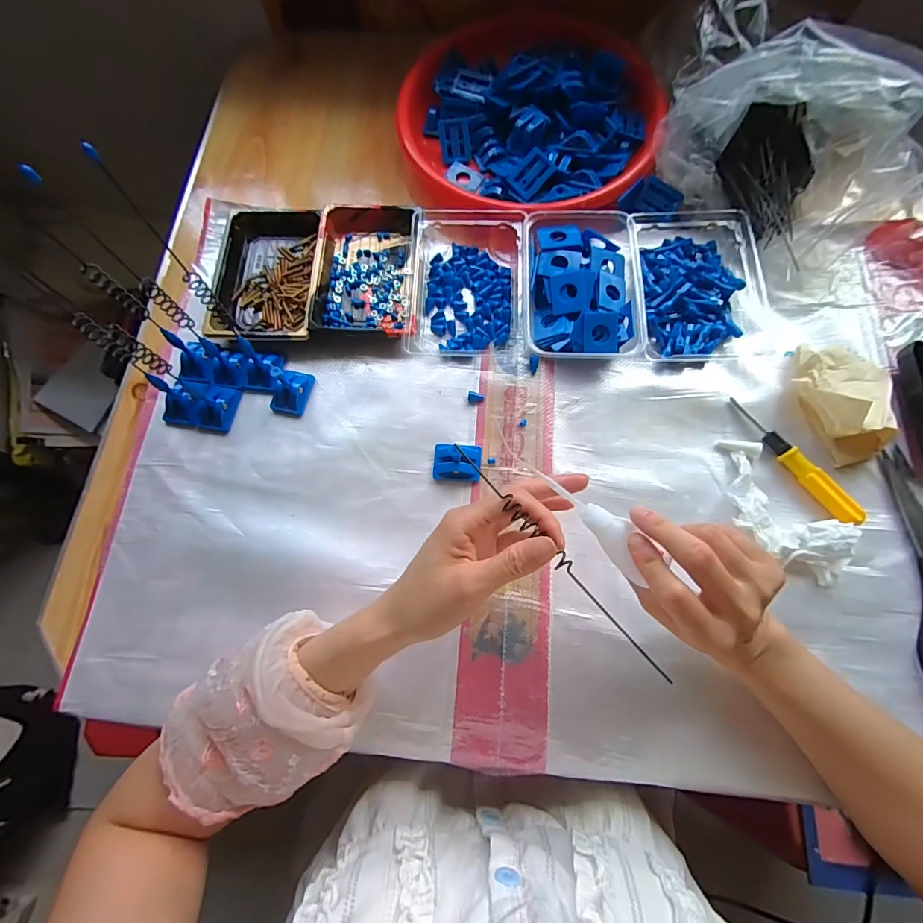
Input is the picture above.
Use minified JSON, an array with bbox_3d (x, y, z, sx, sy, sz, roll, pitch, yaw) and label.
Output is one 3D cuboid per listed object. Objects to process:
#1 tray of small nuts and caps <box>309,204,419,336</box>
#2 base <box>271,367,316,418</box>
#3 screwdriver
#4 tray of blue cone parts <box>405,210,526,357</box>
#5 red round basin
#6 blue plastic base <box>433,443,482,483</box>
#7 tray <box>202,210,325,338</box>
[{"bbox_3d":[-0.100,-0.204,0.459,0.104,0.031,0.160,0,73,2],"label":"tray of small nuts and caps"},{"bbox_3d":[-0.168,-0.071,0.421,0.031,0.028,0.045,14,74,6],"label":"base"},{"bbox_3d":[0.295,-0.003,0.384,0.014,0.015,0.137,-34,75,-8],"label":"screwdriver"},{"bbox_3d":[0.007,-0.196,0.453,0.120,0.033,0.173,2,73,3],"label":"tray of blue cone parts"},{"bbox_3d":[0.079,-0.407,0.502,0.289,0.052,0.275,-1,73,2],"label":"red round basin"},{"bbox_3d":[-0.004,-0.001,0.399,0.043,0.016,0.033,4,73,3],"label":"blue plastic base"},{"bbox_3d":[-0.206,-0.200,0.465,0.104,0.023,0.167,0,73,2],"label":"tray"}]

